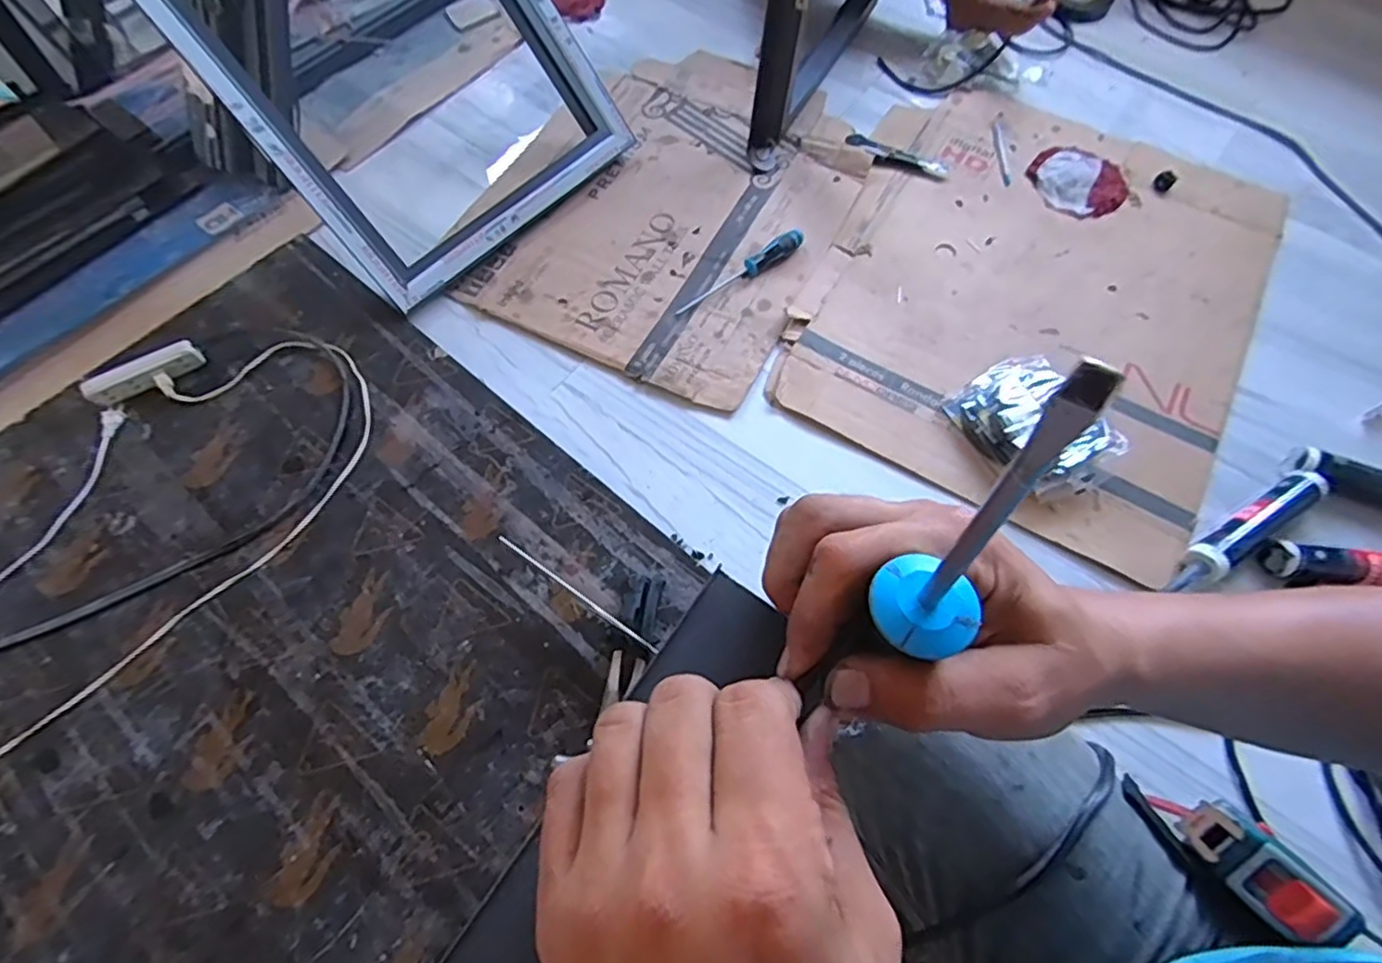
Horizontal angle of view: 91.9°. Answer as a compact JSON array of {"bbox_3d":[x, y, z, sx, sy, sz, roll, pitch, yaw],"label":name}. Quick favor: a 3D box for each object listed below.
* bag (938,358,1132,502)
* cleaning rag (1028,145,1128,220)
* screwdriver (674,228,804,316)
[{"bbox_3d":[0.483,-0.078,0.933,0.164,0.052,0.211,-25,68,-12],"label":"bag"},{"bbox_3d":[0.676,-0.528,1.162,0.161,0.031,0.158,32,69,13],"label":"cleaning rag"},{"bbox_3d":[0.083,-0.334,1.070,0.248,0.033,0.032,-35,70,-12],"label":"screwdriver"}]

